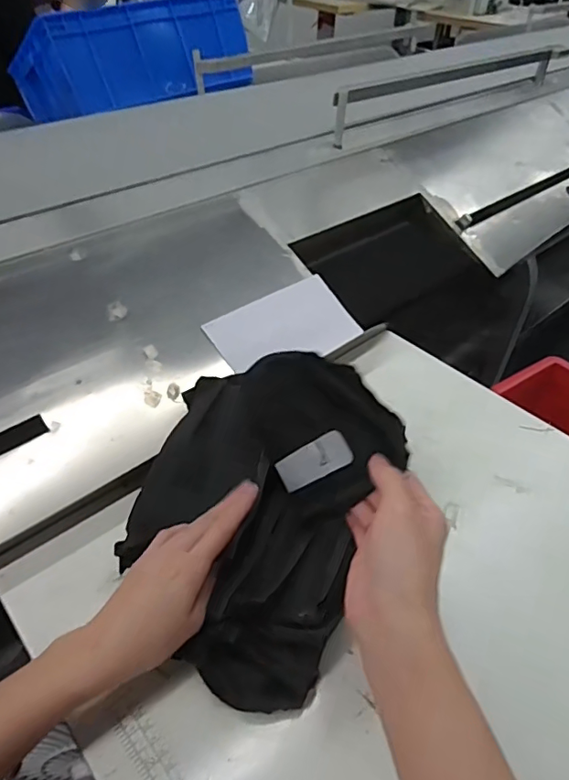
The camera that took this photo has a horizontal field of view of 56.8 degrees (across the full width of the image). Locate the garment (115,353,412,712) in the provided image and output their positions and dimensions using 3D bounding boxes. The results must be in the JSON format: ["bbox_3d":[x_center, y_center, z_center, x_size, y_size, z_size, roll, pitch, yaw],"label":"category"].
[{"bbox_3d":[-0.047,0.062,0.407,0.169,0.166,0.274,-30,51,-30],"label":"garment"}]

